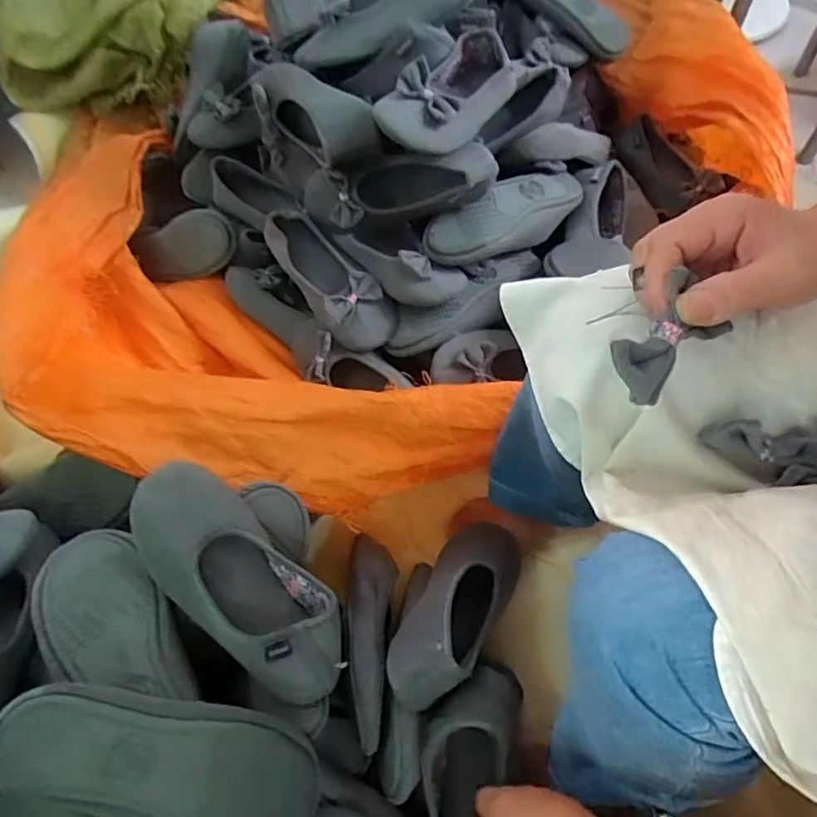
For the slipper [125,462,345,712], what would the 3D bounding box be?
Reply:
[{"bbox_3d":[-0.150,0.151,0.509,0.099,0.060,0.242,-41,88,-20],"label":"slipper"}]

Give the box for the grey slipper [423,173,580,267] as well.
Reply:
[{"bbox_3d":[0.132,-0.254,0.760,0.243,0.053,0.078,-31,63,-15],"label":"grey slipper"}]

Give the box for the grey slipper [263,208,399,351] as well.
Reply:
[{"bbox_3d":[-0.105,-0.176,0.772,0.092,0.060,0.230,-41,78,3],"label":"grey slipper"}]

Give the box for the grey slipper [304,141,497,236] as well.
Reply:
[{"bbox_3d":[-0.017,-0.272,0.720,0.250,0.092,0.070,-5,58,18],"label":"grey slipper"}]

